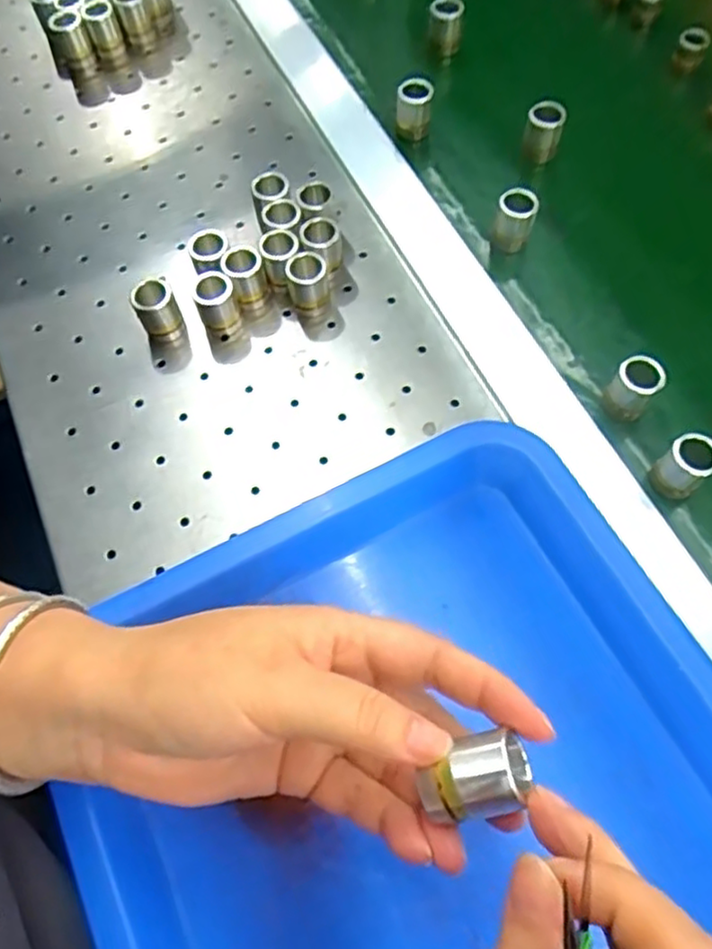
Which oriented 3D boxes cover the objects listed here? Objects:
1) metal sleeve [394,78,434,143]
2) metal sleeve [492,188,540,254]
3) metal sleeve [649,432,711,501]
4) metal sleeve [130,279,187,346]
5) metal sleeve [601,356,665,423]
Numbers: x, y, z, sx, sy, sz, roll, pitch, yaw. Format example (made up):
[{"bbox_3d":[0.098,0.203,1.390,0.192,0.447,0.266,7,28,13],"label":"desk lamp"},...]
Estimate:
[{"bbox_3d":[0.039,-0.247,0.457,0.022,0.035,0.022,9,66,5],"label":"metal sleeve"},{"bbox_3d":[0.098,-0.155,0.416,0.022,0.033,0.021,0,66,1],"label":"metal sleeve"},{"bbox_3d":[0.165,-0.004,0.339,0.019,0.036,0.022,-42,71,-16],"label":"metal sleeve"},{"bbox_3d":[-0.113,-0.093,0.386,0.022,0.032,0.021,-24,67,-9],"label":"metal sleeve"},{"bbox_3d":[0.147,-0.044,0.358,0.021,0.034,0.023,0,66,1],"label":"metal sleeve"}]

